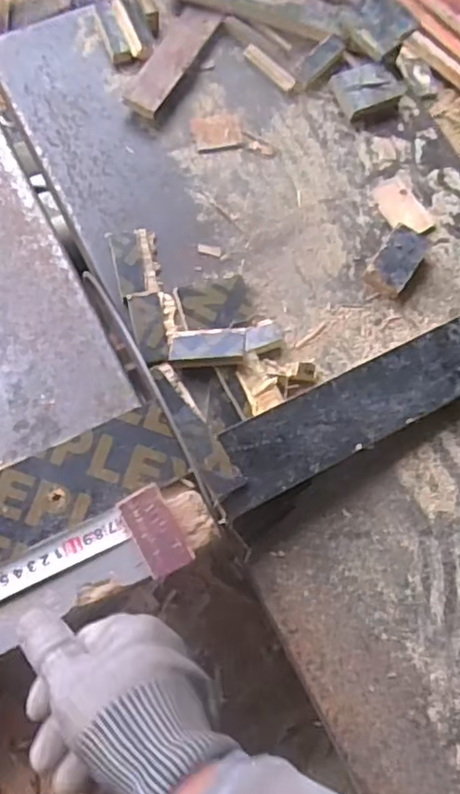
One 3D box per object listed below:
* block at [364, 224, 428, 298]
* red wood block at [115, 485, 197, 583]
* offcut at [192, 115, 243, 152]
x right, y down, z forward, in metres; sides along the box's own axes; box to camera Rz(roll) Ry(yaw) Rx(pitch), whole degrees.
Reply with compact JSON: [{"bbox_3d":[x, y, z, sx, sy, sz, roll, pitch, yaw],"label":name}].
[{"bbox_3d":[0.156,-0.127,0.615,0.037,0.016,0.068,30,75,9],"label":"block"},{"bbox_3d":[-0.052,0.095,0.465,0.031,0.017,0.059,-27,64,-15],"label":"red wood block"},{"bbox_3d":[-0.012,-0.258,0.643,0.046,0.004,0.036,-10,80,-9],"label":"offcut"}]

